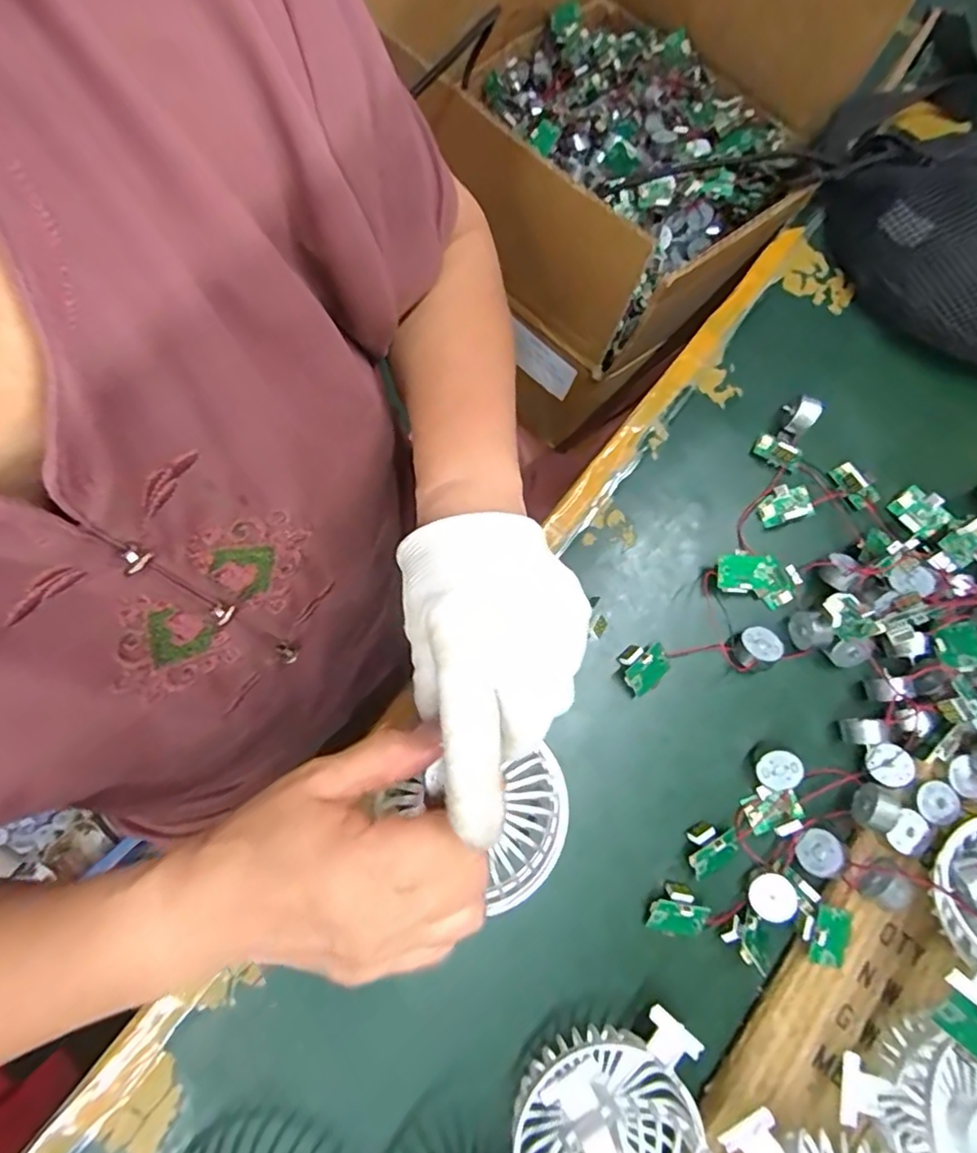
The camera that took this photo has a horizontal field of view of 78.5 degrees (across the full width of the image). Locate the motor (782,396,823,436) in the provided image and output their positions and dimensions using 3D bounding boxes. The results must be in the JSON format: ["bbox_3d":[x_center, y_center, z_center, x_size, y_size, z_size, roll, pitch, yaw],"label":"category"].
[{"bbox_3d":[0.197,-0.103,0.380,0.020,0.021,0.020,42,79,5],"label":"motor"}]

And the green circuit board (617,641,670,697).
[{"bbox_3d":[0.089,0.051,0.346,0.029,0.020,0.024,-37,83,-10],"label":"green circuit board"}]

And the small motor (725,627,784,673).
[{"bbox_3d":[0.156,0.042,0.350,0.027,0.018,0.023,-30,82,-9],"label":"small motor"}]

